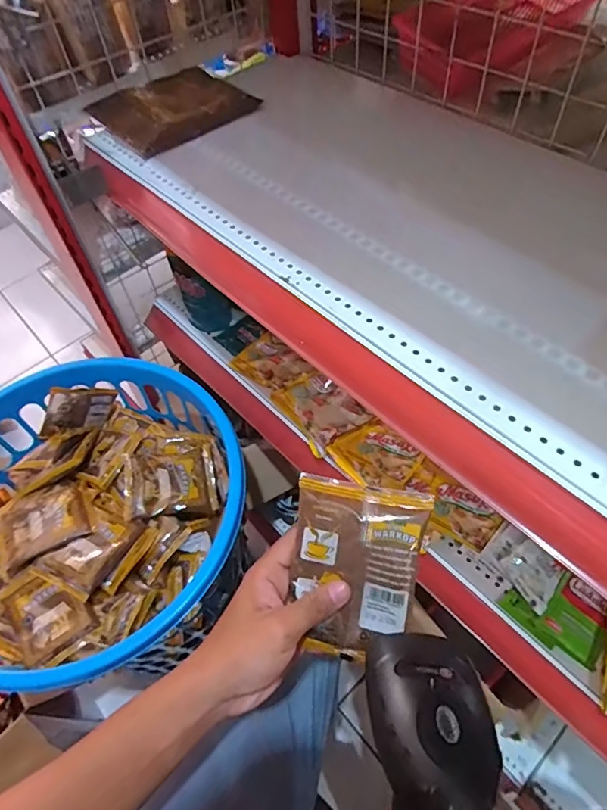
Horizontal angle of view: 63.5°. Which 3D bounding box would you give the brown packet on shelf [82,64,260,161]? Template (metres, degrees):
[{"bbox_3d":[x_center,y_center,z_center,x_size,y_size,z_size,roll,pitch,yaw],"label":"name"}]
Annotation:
[{"bbox_3d":[-0.166,-0.383,0.629,0.177,0.016,0.150,-35,60,-17],"label":"brown packet on shelf"}]

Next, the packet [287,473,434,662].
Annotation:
[{"bbox_3d":[0.037,0.119,0.355,0.089,0.015,0.122,8,89,11],"label":"packet"}]

